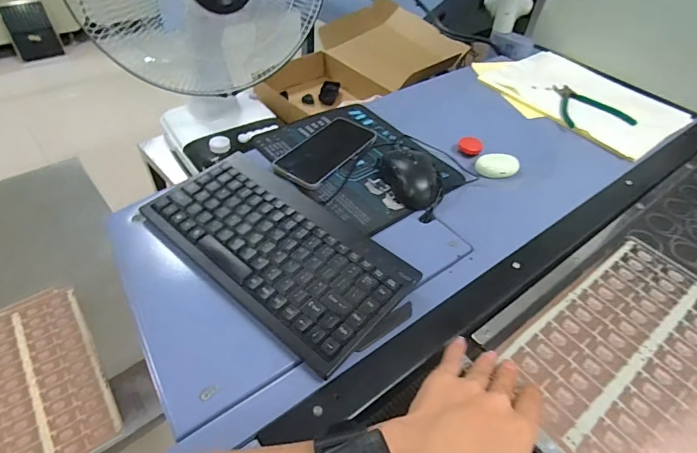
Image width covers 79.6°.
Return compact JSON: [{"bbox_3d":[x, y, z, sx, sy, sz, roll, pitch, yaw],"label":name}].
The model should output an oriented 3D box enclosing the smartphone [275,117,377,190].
[{"bbox_3d":[-0.033,-0.108,0.592,0.084,0.010,0.165,26,50,19],"label":"smartphone"}]

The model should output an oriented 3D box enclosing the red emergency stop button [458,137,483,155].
[{"bbox_3d":[0.199,-0.132,0.679,0.037,0.013,0.037,19,47,12],"label":"red emergency stop button"}]

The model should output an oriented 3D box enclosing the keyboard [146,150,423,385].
[{"bbox_3d":[-0.079,0.020,0.460,0.288,0.026,0.152,35,53,25],"label":"keyboard"}]

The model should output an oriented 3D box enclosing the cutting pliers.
[{"bbox_3d":[0.419,-0.217,0.742,0.122,0.011,0.133,-2,47,-7],"label":"cutting pliers"}]

